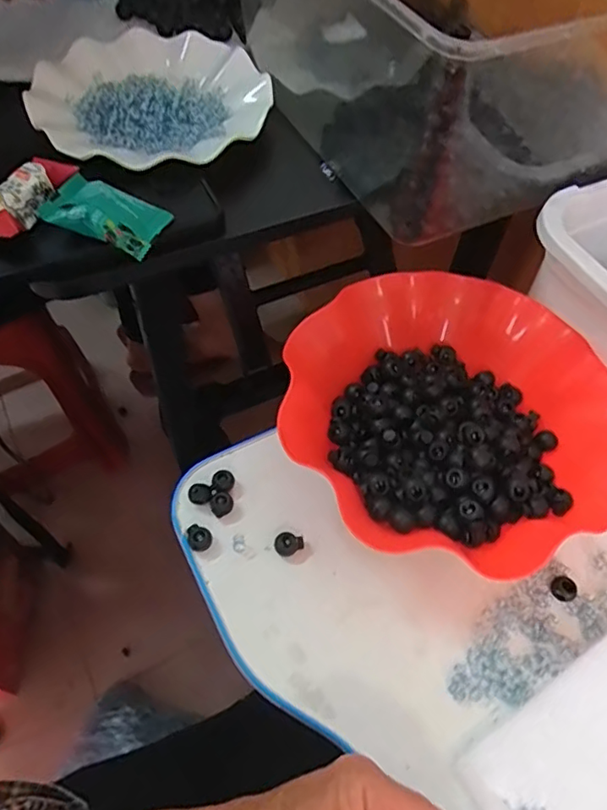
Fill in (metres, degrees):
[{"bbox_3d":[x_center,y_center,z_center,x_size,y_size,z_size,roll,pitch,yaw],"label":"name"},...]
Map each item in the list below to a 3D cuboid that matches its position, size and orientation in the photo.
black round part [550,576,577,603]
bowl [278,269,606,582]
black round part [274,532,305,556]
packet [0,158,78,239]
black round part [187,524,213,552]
[{"bbox_3d":[0.170,0.119,0.369,0.015,0.008,0.016,2,58,-2],"label":"black round part"},{"bbox_3d":[0.097,0.009,0.400,0.214,0.063,0.213,2,58,-2],"label":"bowl"},{"bbox_3d":[-0.009,0.092,0.376,0.019,0.007,0.015,4,58,-1],"label":"black round part"},{"bbox_3d":[-0.179,-0.132,0.366,0.025,0.034,0.076,32,62,16],"label":"packet"},{"bbox_3d":[-0.069,0.088,0.375,0.015,0.010,0.017,-17,61,-14],"label":"black round part"}]

